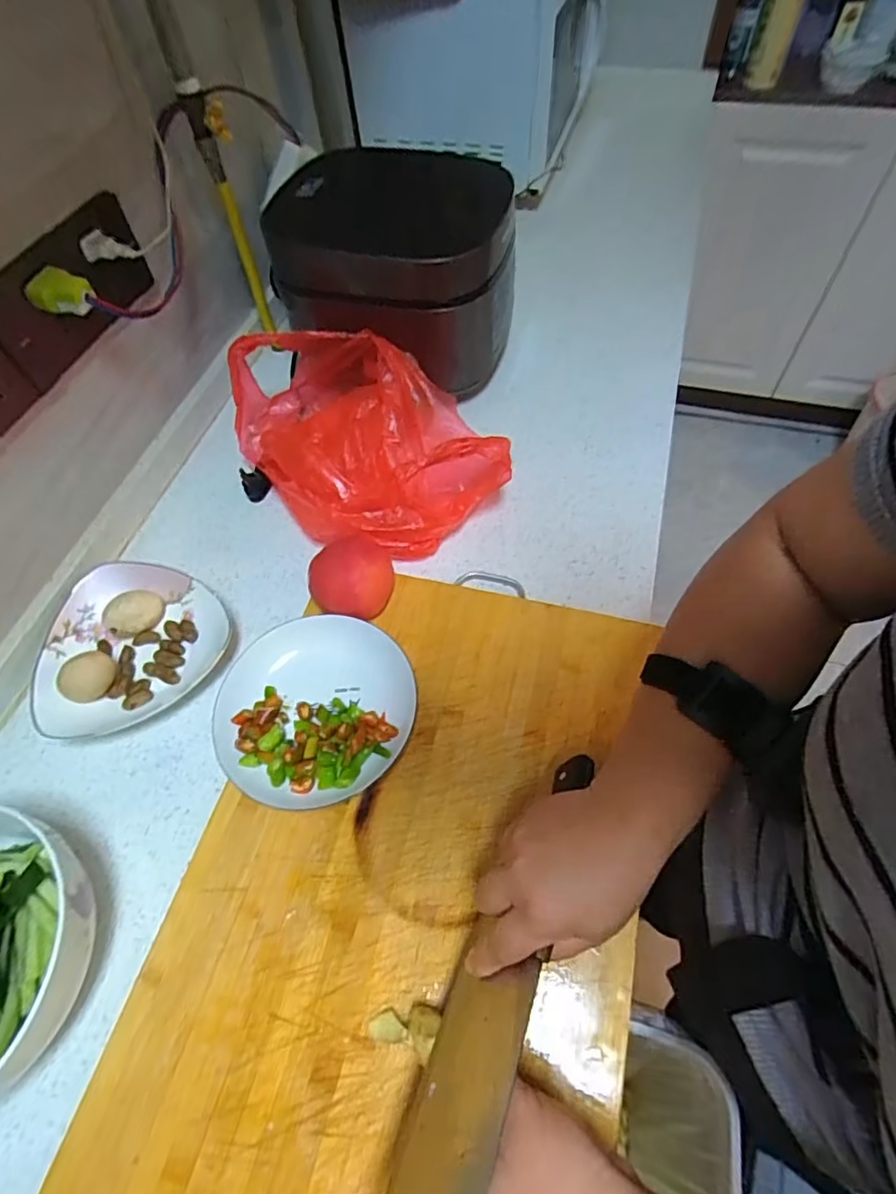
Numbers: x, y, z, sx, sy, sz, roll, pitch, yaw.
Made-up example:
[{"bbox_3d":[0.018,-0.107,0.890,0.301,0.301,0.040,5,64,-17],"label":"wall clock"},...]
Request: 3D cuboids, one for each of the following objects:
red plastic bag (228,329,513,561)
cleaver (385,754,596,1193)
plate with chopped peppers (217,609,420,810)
[{"bbox_3d":[-0.103,-0.180,0.645,0.207,0.139,0.320,-38,63,-17],"label":"red plastic bag"},{"bbox_3d":[0.037,0.229,0.342,0.023,0.092,0.287,38,52,-9],"label":"cleaver"},{"bbox_3d":[-0.117,0.100,0.507,0.172,0.035,0.164,-1,58,1],"label":"plate with chopped peppers"}]

